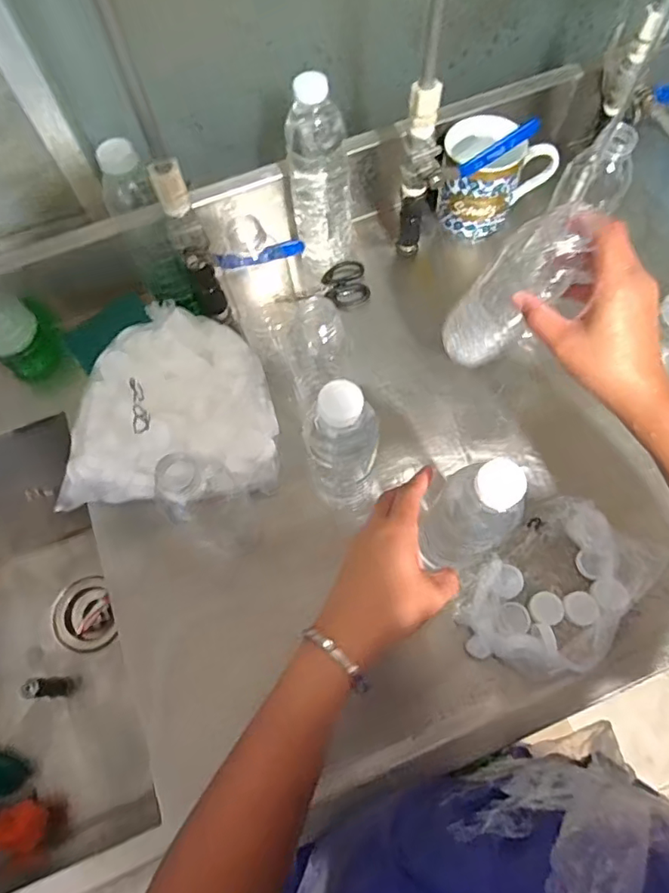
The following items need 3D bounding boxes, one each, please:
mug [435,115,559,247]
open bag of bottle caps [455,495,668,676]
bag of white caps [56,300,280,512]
[{"bbox_3d":[0.188,-0.313,0.631,0.126,0.118,0.089,16,70,9],"label":"mug"},{"bbox_3d":[0.211,0.131,0.506,0.131,0.031,0.187,41,75,16],"label":"open bag of bottle caps"},{"bbox_3d":[-0.160,-0.042,0.541,0.204,0.084,0.199,2,68,3],"label":"bag of white caps"}]

